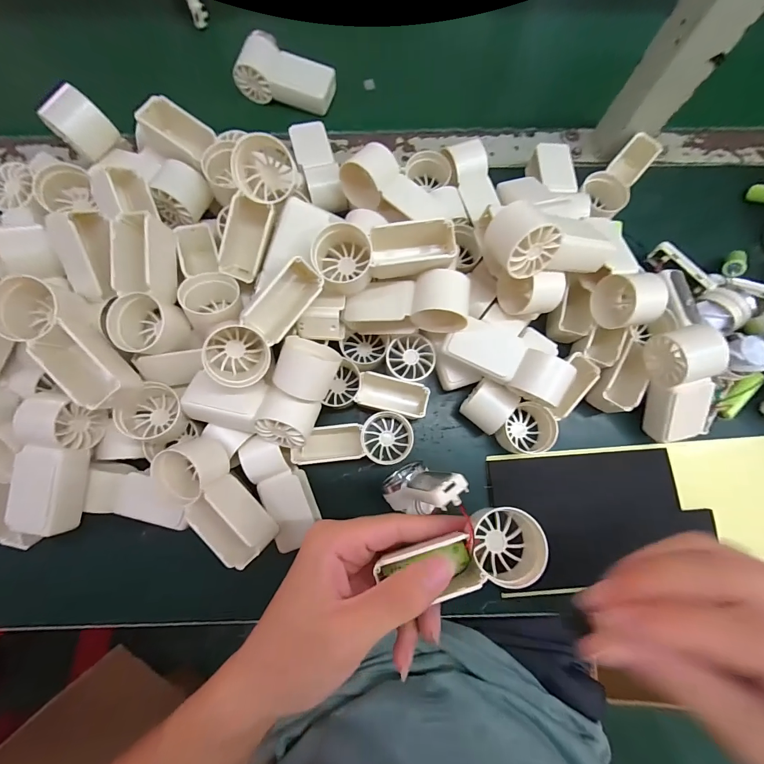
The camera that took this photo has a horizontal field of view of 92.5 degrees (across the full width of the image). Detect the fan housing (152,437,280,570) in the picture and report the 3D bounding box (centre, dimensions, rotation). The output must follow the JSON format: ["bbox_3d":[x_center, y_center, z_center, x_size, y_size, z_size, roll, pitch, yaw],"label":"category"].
[{"bbox_3d":[-0.116,0.083,0.254,0.038,0.035,0.090,-43,82,15],"label":"fan housing"}]

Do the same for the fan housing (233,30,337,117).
[{"bbox_3d":[-0.096,-0.311,0.372,0.091,0.033,0.049,18,79,3],"label":"fan housing"}]

